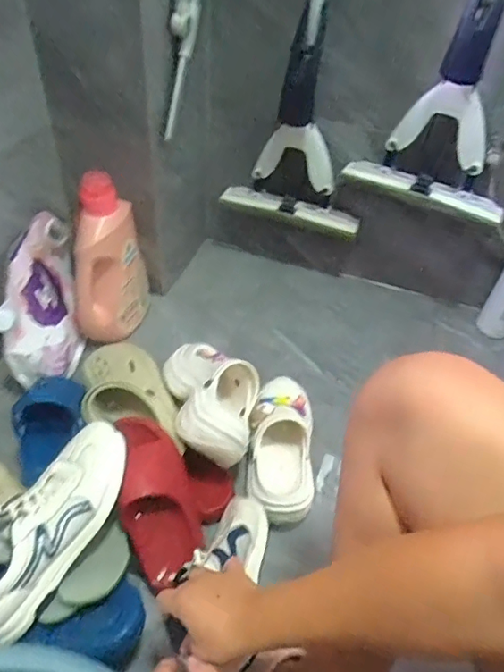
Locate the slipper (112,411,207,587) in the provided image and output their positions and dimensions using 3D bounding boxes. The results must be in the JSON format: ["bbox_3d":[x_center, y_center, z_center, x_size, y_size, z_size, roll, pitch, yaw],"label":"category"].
[{"bbox_3d":[-0.130,0.215,0.692,0.097,0.058,0.211,-11,75,-15],"label":"slipper"}]

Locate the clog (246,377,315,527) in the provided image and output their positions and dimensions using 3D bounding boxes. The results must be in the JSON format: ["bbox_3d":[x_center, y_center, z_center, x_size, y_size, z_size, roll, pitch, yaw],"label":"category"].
[{"bbox_3d":[0.046,0.170,0.809,0.101,0.098,0.241,4,45,-2],"label":"clog"}]

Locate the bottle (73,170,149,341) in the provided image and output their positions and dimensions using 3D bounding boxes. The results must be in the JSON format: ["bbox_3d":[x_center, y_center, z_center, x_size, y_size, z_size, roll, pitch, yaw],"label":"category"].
[{"bbox_3d":[-0.265,-0.142,0.943,0.098,0.289,0.157,7,45,1],"label":"bottle"}]

